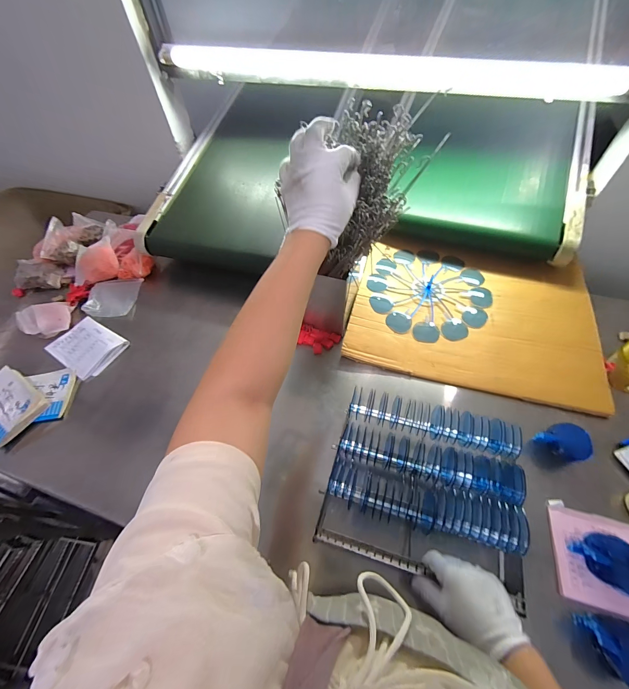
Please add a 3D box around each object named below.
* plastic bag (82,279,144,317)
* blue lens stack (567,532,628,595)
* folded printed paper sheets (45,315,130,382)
[{"bbox_3d":[-0.593,-0.139,0.881,0.131,0.033,0.133,-9,56,-4],"label":"plastic bag"},{"bbox_3d":[0.465,0.337,0.463,0.069,0.046,0.086,-26,58,-15],"label":"blue lens stack"},{"bbox_3d":[-0.599,0.005,0.784,0.182,0.020,0.131,25,60,18],"label":"folded printed paper sheets"}]

